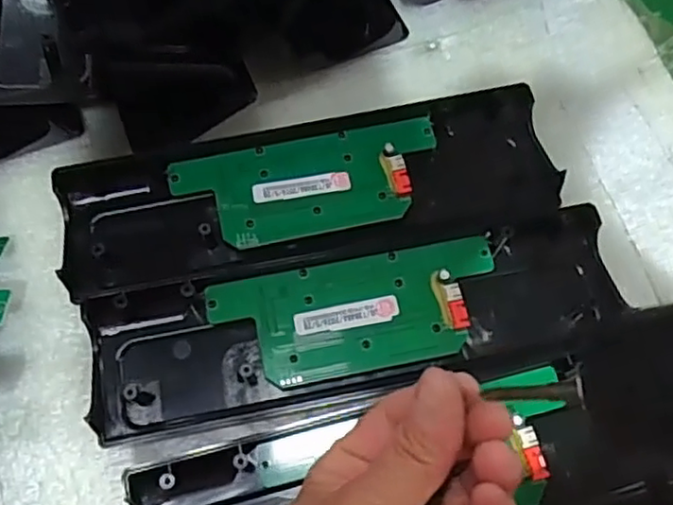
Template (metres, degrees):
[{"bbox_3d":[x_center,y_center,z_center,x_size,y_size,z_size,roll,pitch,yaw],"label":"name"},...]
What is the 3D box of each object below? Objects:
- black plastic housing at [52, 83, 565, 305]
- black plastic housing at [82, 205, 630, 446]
[{"bbox_3d":[-0.013,-0.034,0.325,0.245,0.018,0.076,-13,69,-6],"label":"black plastic housing"},{"bbox_3d":[0.012,0.031,0.300,0.245,0.016,0.068,-11,71,-7],"label":"black plastic housing"}]

